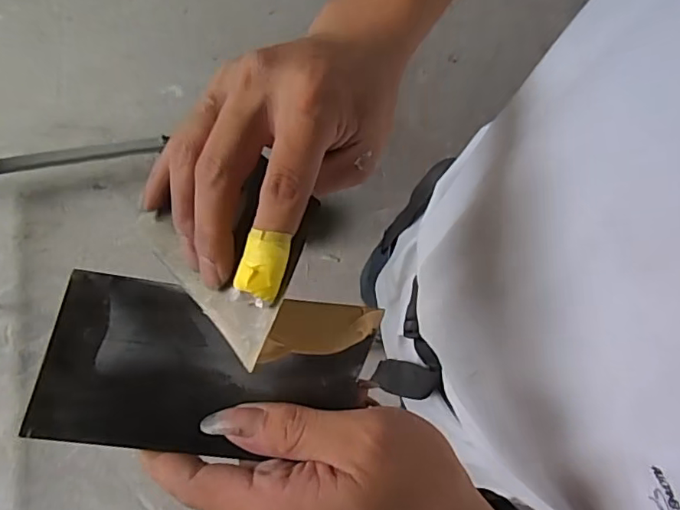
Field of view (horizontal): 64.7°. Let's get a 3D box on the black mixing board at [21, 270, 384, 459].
[{"bbox_3d":[-0.057,0.050,0.242,0.140,0.007,0.073,8,66,-6],"label":"black mixing board"}]

